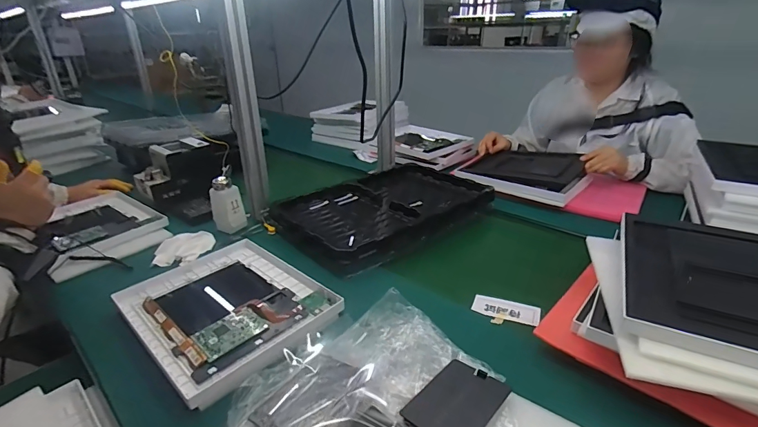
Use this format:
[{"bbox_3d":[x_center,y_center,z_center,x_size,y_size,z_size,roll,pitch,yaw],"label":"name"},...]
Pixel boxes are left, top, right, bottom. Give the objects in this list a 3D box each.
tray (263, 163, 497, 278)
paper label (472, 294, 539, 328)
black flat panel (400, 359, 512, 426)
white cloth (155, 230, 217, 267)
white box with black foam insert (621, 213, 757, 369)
[{"bbox_3d":[0.014,-0.027,0.955,0.473,0.032,0.327,-21,31,-35],"label":"tray"},{"bbox_3d":[0.210,0.159,0.657,0.105,0.004,0.053,8,27,20],"label":"paper label"},{"bbox_3d":[0.092,0.223,0.470,0.083,0.008,0.117,19,32,38],"label":"black flat panel"},{"bbox_3d":[-0.415,0.074,0.856,0.097,0.028,0.122,4,26,13],"label":"white cloth"},{"bbox_3d":[0.450,0.086,0.499,0.246,0.027,0.300,11,28,26],"label":"white box with black foam insert"}]

